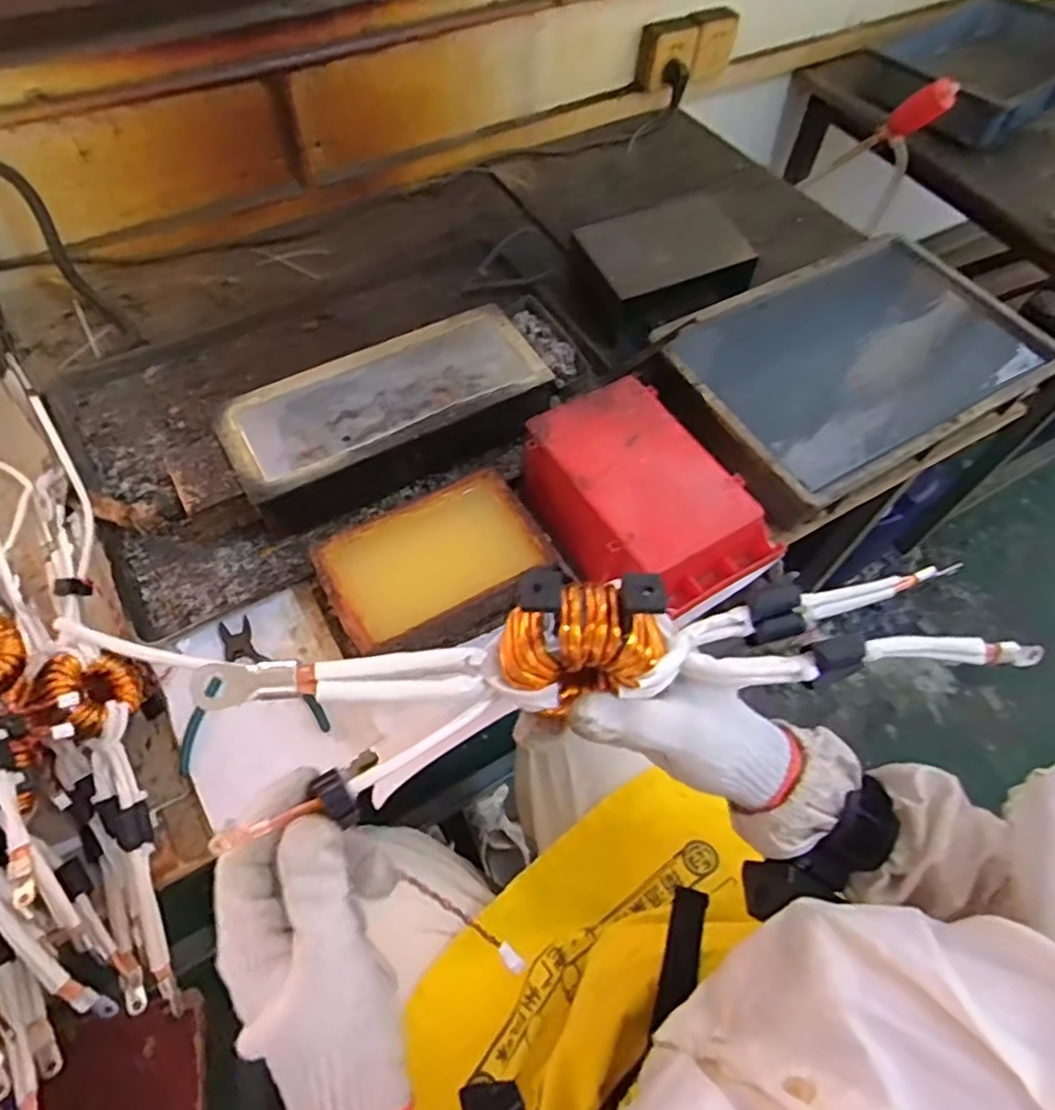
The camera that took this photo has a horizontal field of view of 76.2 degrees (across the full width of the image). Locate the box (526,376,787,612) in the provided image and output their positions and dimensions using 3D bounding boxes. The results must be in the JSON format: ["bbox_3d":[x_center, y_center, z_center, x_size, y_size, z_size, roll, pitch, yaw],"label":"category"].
[{"bbox_3d":[0.112,-0.052,0.658,0.144,0.092,0.229,-29,65,-18],"label":"box"}]

